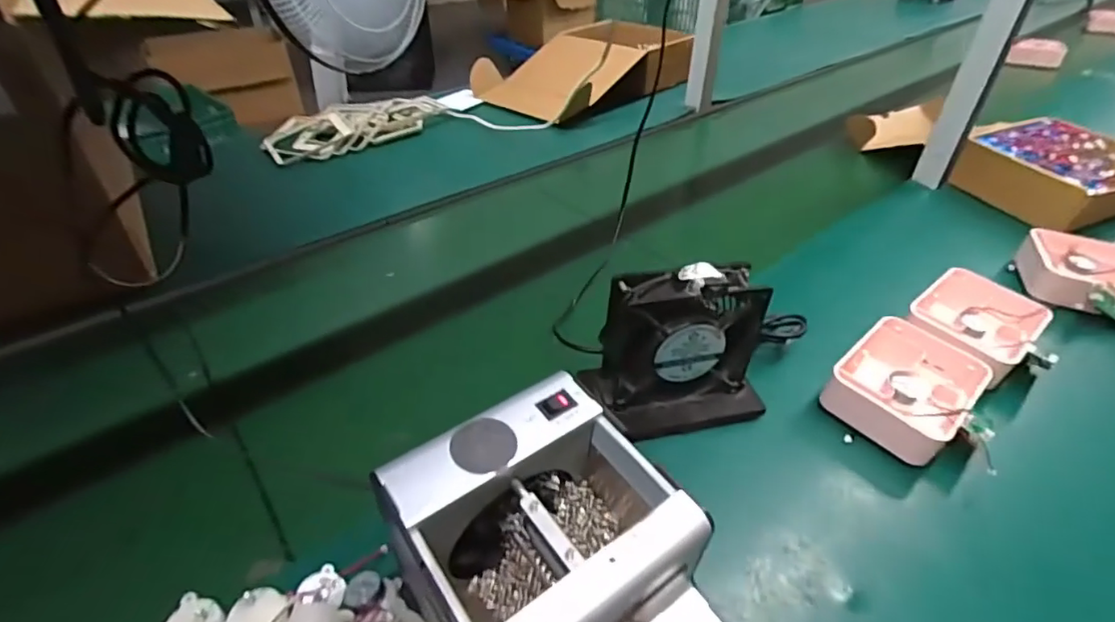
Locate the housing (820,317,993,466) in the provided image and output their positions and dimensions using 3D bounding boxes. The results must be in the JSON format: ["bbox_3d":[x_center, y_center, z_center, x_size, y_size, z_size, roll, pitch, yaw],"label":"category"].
[{"bbox_3d":[0.319,0.071,0.506,0.132,0.048,0.106,-29,48,-32],"label":"housing"}]

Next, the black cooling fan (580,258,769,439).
[{"bbox_3d":[0.103,0.035,0.466,0.152,0.157,0.068,-7,40,-9],"label":"black cooling fan"}]

